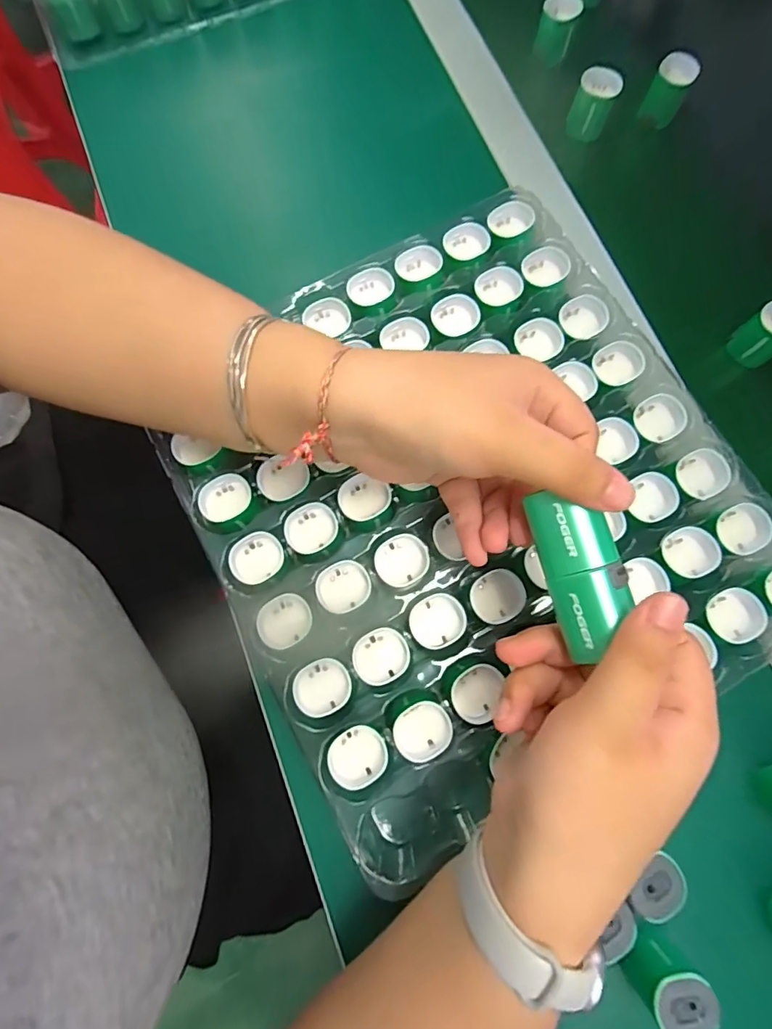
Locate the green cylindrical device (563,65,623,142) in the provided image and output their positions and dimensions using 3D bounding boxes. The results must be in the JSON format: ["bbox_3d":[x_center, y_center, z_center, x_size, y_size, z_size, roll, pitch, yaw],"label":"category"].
[{"bbox_3d":[0.161,-0.320,0.384,0.030,0.041,0.026,24,79,4],"label":"green cylindrical device"}]

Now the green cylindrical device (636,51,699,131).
[{"bbox_3d":[0.220,-0.330,0.386,0.028,0.036,0.030,0,78,0],"label":"green cylindrical device"}]

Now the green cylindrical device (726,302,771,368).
[{"bbox_3d":[0.262,-0.124,0.338,0.032,0.031,0.030,0,78,0],"label":"green cylindrical device"}]

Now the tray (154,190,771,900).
[{"bbox_3d":[0.046,-0.013,0.294,0.295,0.028,0.314,-30,80,-6],"label":"tray"}]

